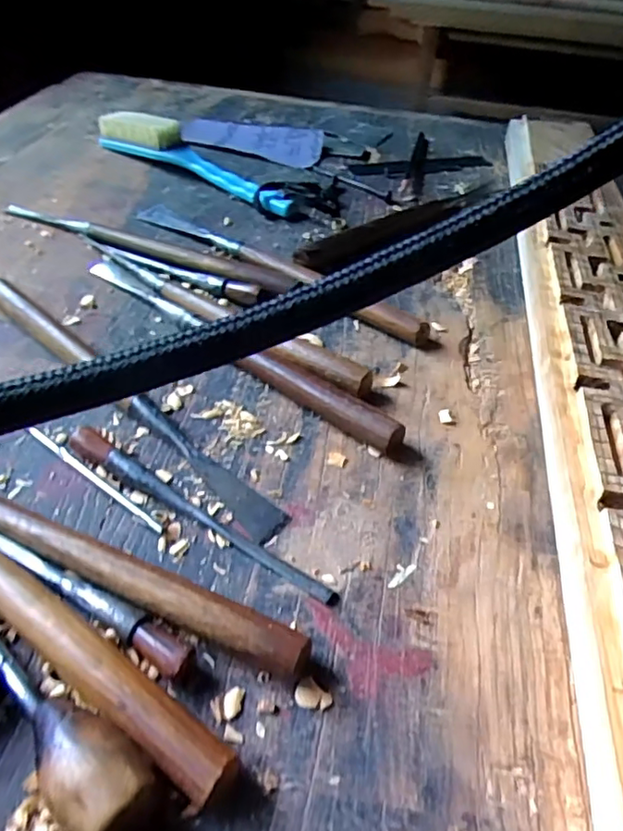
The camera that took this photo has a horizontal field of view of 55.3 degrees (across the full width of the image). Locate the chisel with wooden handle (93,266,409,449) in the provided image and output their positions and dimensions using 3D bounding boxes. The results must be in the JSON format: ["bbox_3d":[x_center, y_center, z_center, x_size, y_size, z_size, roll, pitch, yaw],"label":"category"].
[{"bbox_3d":[-0.053,-0.048,0.360,0.259,0.019,0.017,33,51,25],"label":"chisel with wooden handle"}]

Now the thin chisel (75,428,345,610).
[{"bbox_3d":[-0.055,0.043,0.275,0.151,0.011,0.011,26,48,20],"label":"thin chisel"}]

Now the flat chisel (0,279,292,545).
[{"bbox_3d":[-0.107,-0.012,0.322,0.243,0.018,0.020,33,51,26],"label":"flat chisel"}]

